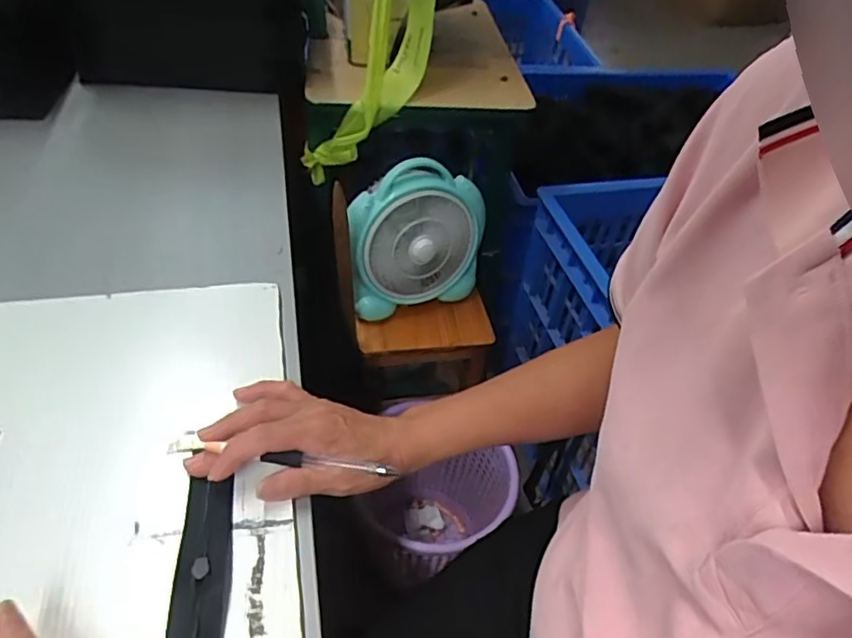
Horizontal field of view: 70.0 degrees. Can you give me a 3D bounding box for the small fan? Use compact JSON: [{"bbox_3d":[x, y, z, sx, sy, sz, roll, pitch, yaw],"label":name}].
[{"bbox_3d":[-0.012,-0.121,0.948,0.227,0.218,0.083,-19,50,-24],"label":"small fan"}]

